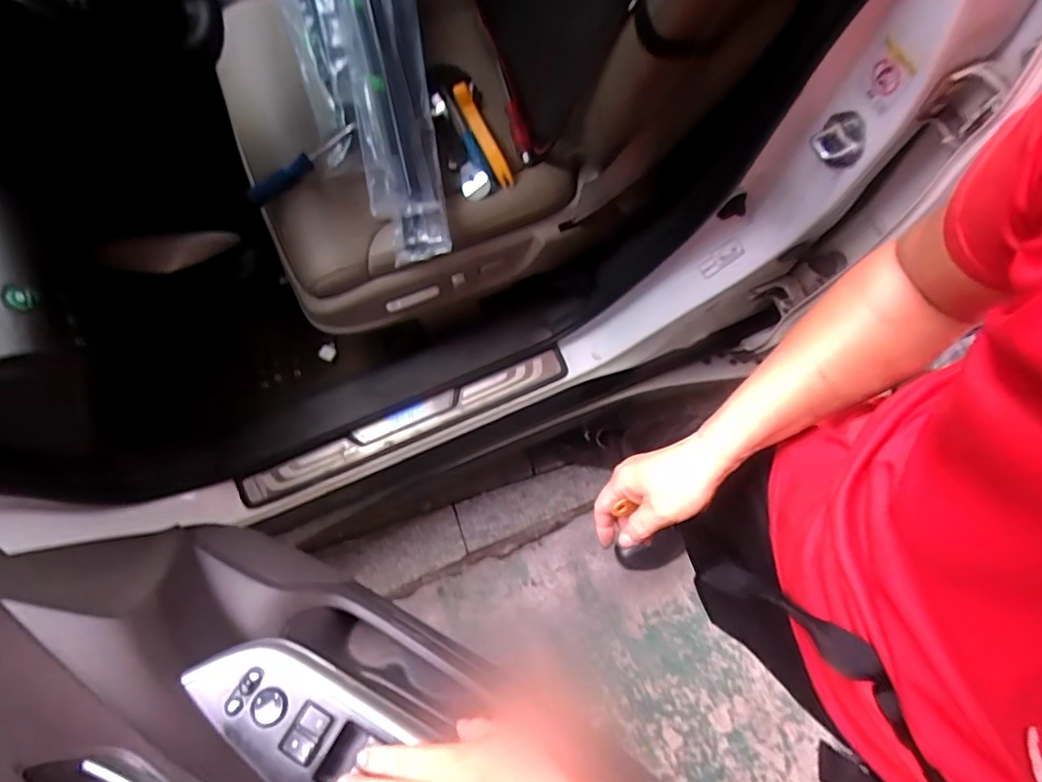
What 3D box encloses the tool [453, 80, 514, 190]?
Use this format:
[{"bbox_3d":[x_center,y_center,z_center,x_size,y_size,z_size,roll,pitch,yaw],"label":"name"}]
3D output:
[{"bbox_3d":[-0.056,-0.377,0.853,0.024,0.037,0.186,-24,78,-4],"label":"tool"}]

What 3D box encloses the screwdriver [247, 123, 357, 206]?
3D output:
[{"bbox_3d":[-0.288,-0.301,0.763,0.166,0.025,0.027,-33,79,-6],"label":"screwdriver"}]

